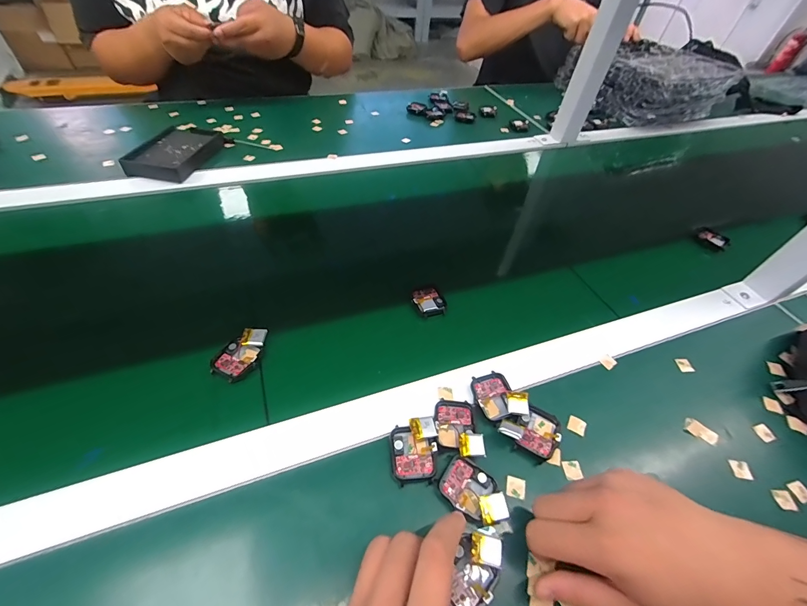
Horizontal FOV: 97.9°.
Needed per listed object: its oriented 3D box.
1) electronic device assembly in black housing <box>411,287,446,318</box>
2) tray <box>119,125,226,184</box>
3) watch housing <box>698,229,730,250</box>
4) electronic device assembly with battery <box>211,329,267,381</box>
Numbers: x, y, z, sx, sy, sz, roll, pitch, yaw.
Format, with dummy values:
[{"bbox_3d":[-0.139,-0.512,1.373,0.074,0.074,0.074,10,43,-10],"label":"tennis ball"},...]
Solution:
[{"bbox_3d":[0.030,-0.001,0.413,0.035,0.008,0.042,-21,56,-20],"label":"electronic device assembly in black housing"},{"bbox_3d":[-0.369,-0.246,0.571,0.091,0.023,0.153,10,51,3],"label":"tray"},{"bbox_3d":[0.480,-0.099,0.542,0.041,0.011,0.029,39,58,24],"label":"watch housing"},{"bbox_3d":[-0.160,0.048,0.347,0.036,0.016,0.056,22,53,13],"label":"electronic device assembly with battery"}]

